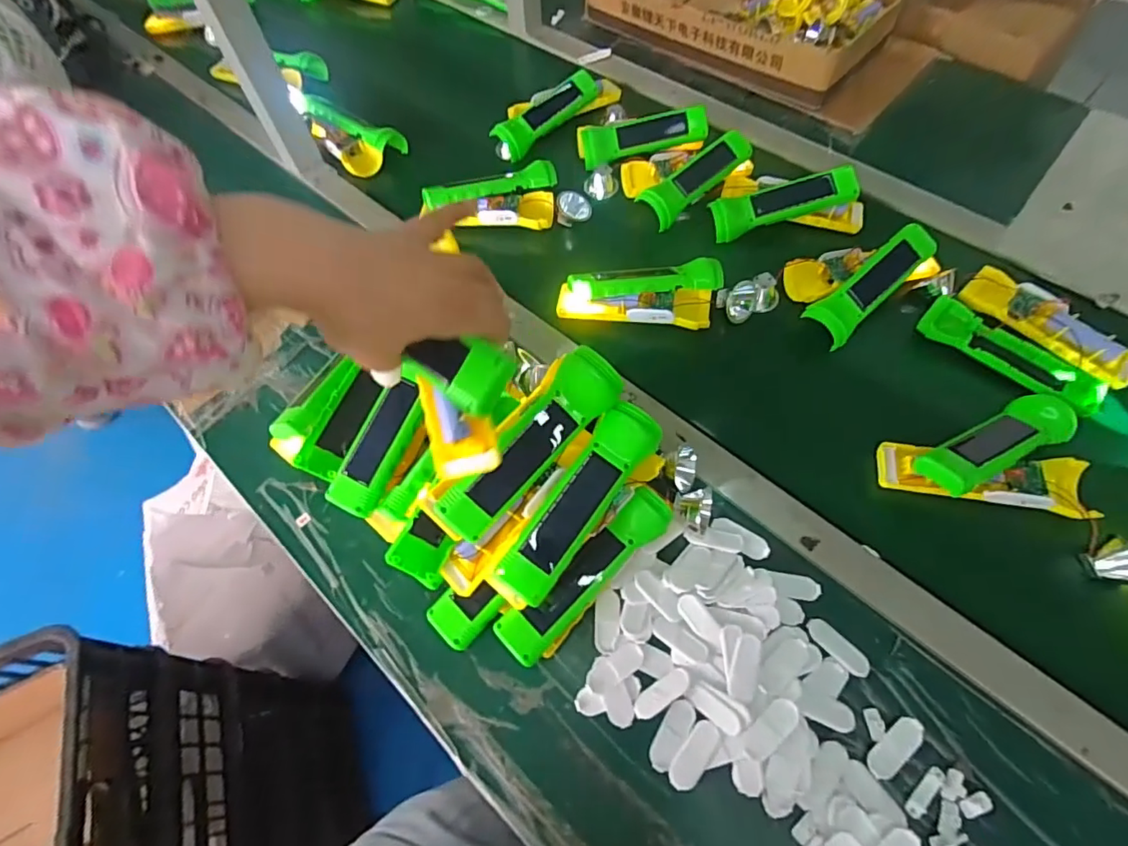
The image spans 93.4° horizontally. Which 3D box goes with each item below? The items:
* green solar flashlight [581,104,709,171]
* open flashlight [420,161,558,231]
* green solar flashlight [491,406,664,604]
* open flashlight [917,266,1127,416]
[{"bbox_3d":[0.108,-0.375,0.699,0.164,0.039,0.042,-14,61,-6],"label":"green solar flashlight"},{"bbox_3d":[-0.092,-0.281,0.657,0.164,0.033,0.086,-2,60,1],"label":"open flashlight"},{"bbox_3d":[0.012,0.060,0.402,0.041,0.028,0.166,34,79,18],"label":"green solar flashlight"},{"bbox_3d":[0.474,-0.083,0.546,0.107,0.042,0.177,-41,67,-19],"label":"open flashlight"}]

